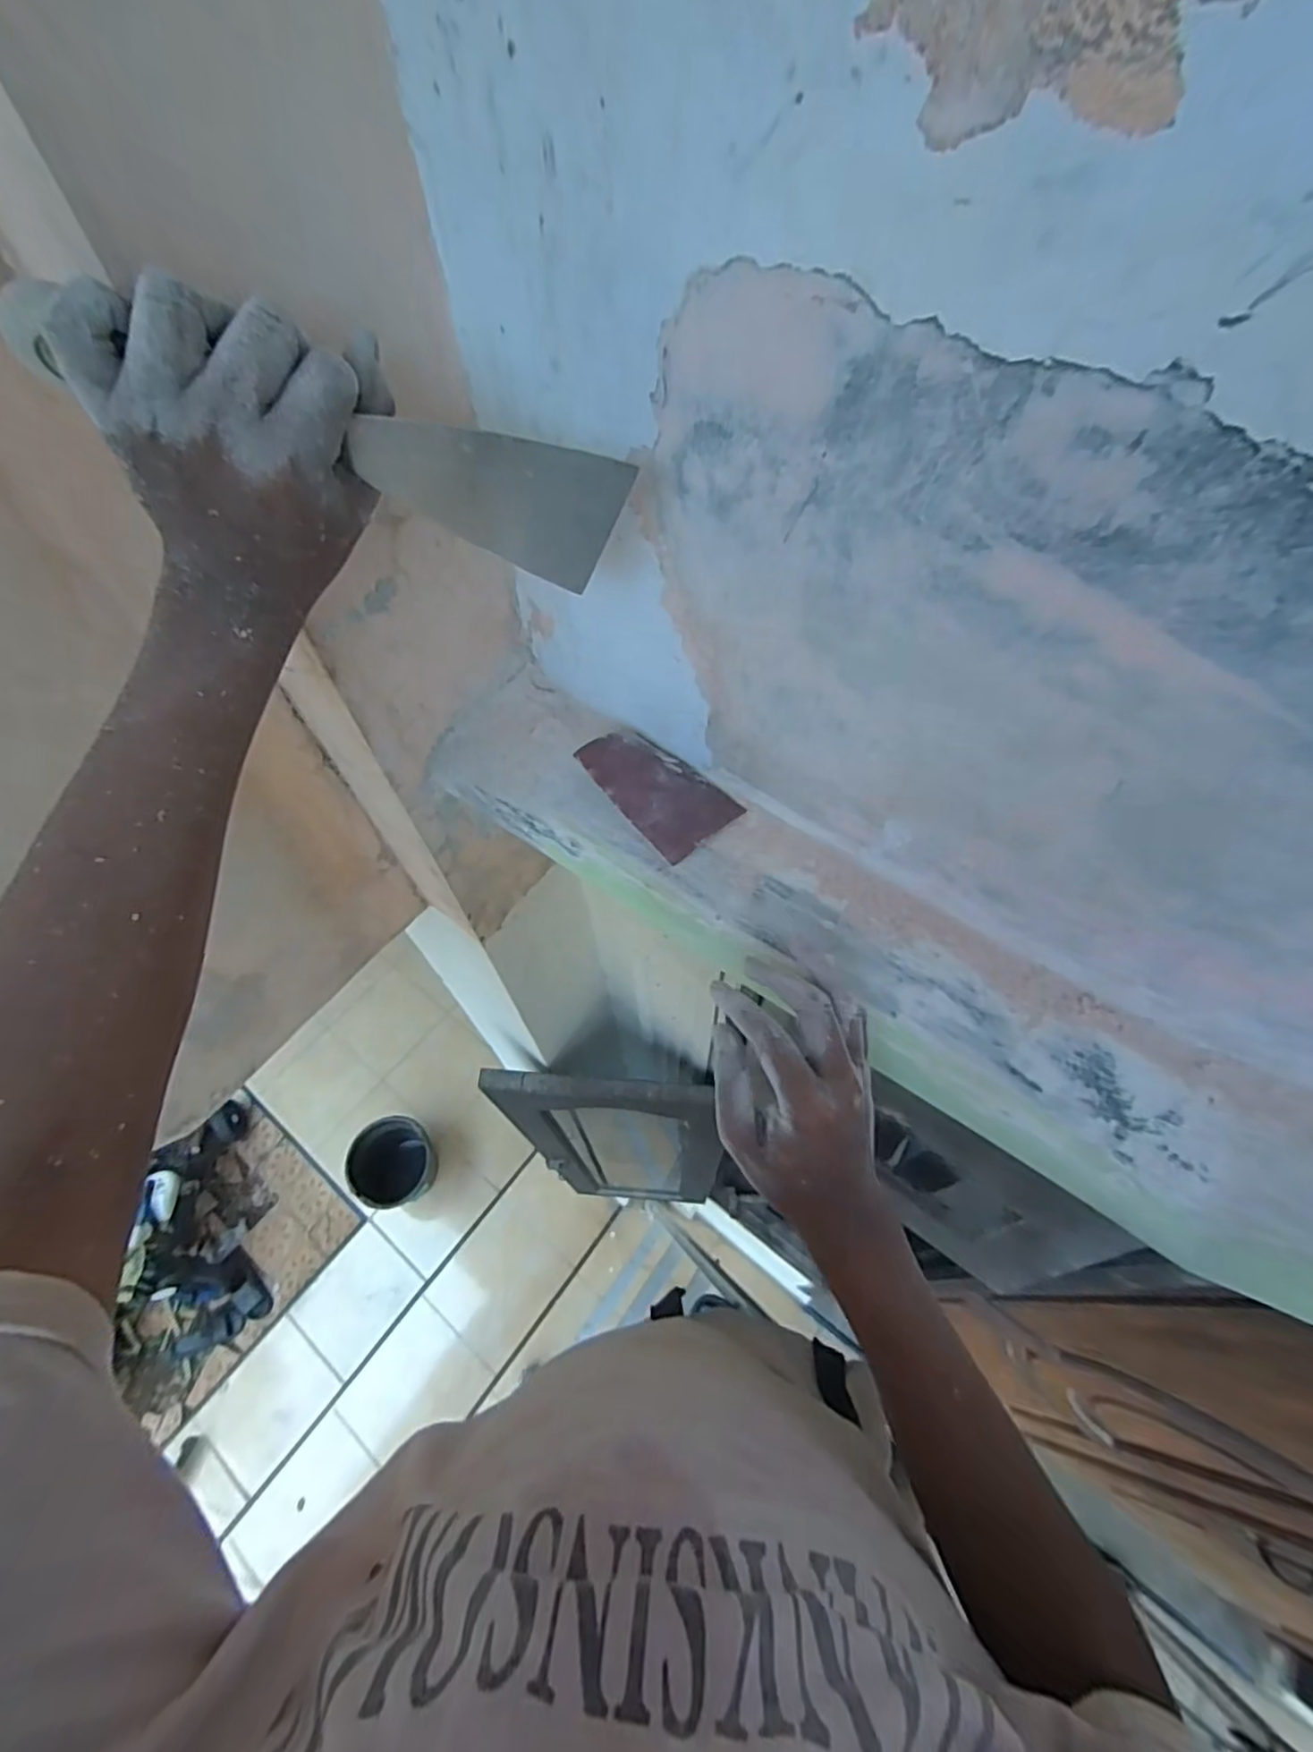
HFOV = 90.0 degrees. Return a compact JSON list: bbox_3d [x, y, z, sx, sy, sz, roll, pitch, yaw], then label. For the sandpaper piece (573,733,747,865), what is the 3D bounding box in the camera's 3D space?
[{"bbox_3d":[0.002,-0.060,0.428,0.094,0.029,0.062,40,67,23],"label":"sandpaper piece"}]

